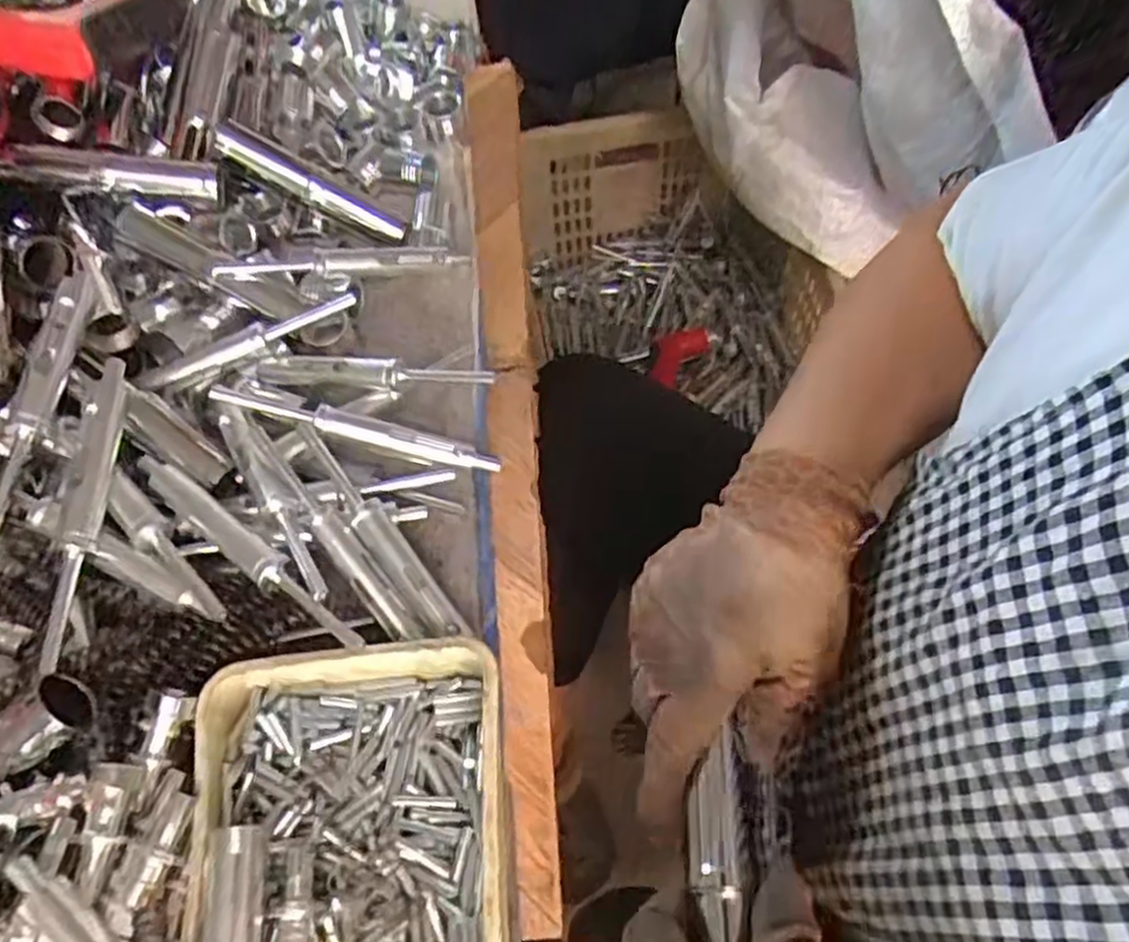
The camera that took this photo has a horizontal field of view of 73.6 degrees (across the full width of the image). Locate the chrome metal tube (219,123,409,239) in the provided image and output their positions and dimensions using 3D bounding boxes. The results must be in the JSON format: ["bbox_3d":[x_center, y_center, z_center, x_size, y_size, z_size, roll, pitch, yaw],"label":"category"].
[{"bbox_3d":[-0.165,-0.188,0.496,0.126,0.013,0.017,26,63,-17],"label":"chrome metal tube"}]

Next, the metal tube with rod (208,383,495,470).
[{"bbox_3d":[-0.112,-0.024,0.417,0.155,0.009,0.013,15,62,-9],"label":"metal tube with rod"}]

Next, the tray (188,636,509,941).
[{"bbox_3d":[-0.088,0.179,0.315,0.131,0.045,0.199,-6,62,0],"label":"tray"}]

